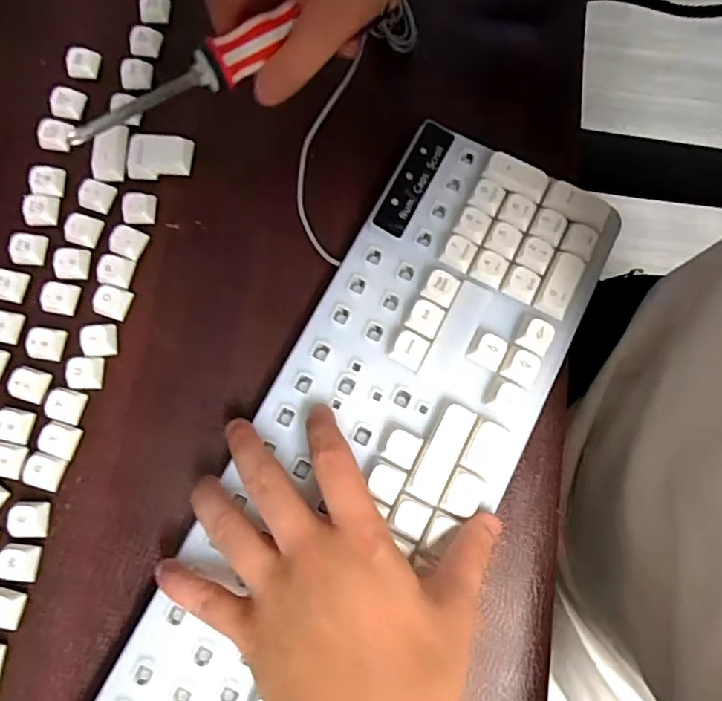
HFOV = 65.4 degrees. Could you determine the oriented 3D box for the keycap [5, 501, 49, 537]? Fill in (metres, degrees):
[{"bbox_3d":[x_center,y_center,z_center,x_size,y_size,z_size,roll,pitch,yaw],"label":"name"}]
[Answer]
[{"bbox_3d":[-0.173,0.088,0.291,0.018,0.006,0.017,-2,77,1],"label":"keycap"}]

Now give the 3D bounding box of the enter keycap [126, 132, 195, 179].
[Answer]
[{"bbox_3d":[-0.120,-0.116,0.337,0.038,0.008,0.026,0,77,2],"label":"enter keycap"}]

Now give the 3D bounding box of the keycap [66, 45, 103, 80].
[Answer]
[{"bbox_3d":[-0.175,-0.181,0.353,0.018,0.010,0.018,8,78,4],"label":"keycap"}]

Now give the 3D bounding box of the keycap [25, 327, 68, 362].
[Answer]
[{"bbox_3d":[-0.176,-0.005,0.313,0.019,0.006,0.018,11,78,4],"label":"keycap"}]

